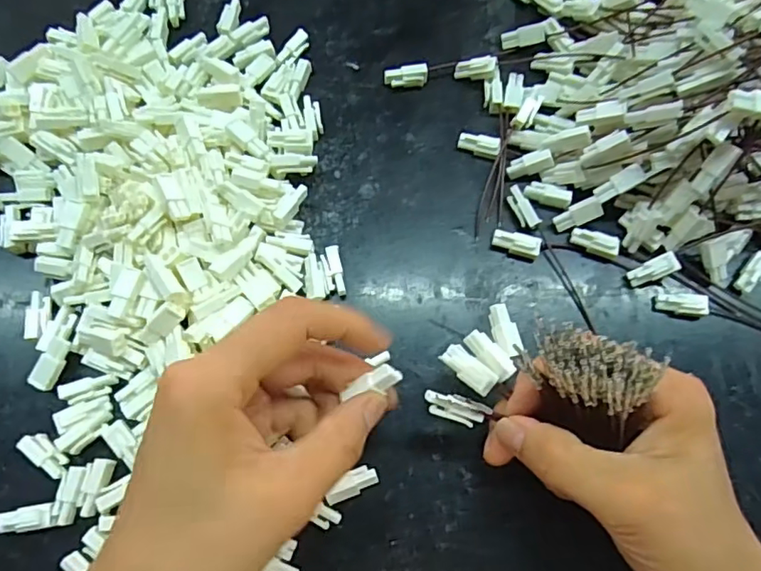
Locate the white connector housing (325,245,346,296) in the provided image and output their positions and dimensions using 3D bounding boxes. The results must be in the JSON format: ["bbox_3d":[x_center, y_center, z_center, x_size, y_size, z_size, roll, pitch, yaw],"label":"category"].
[{"bbox_3d":[-0.023,-0.007,0.290,0.007,0.009,0.027,-10,72,-4],"label":"white connector housing"}]

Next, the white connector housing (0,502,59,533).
[{"bbox_3d":[-0.160,0.105,0.250,0.027,0.008,0.010,-8,72,-3],"label":"white connector housing"}]

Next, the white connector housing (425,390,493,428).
[{"bbox_3d":[0.032,0.051,0.230,0.027,0.011,0.009,18,73,5],"label":"white connector housing"}]

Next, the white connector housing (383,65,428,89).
[{"bbox_3d":[0.015,-0.123,0.330,0.026,0.011,0.010,-3,72,-2],"label":"white connector housing"}]

